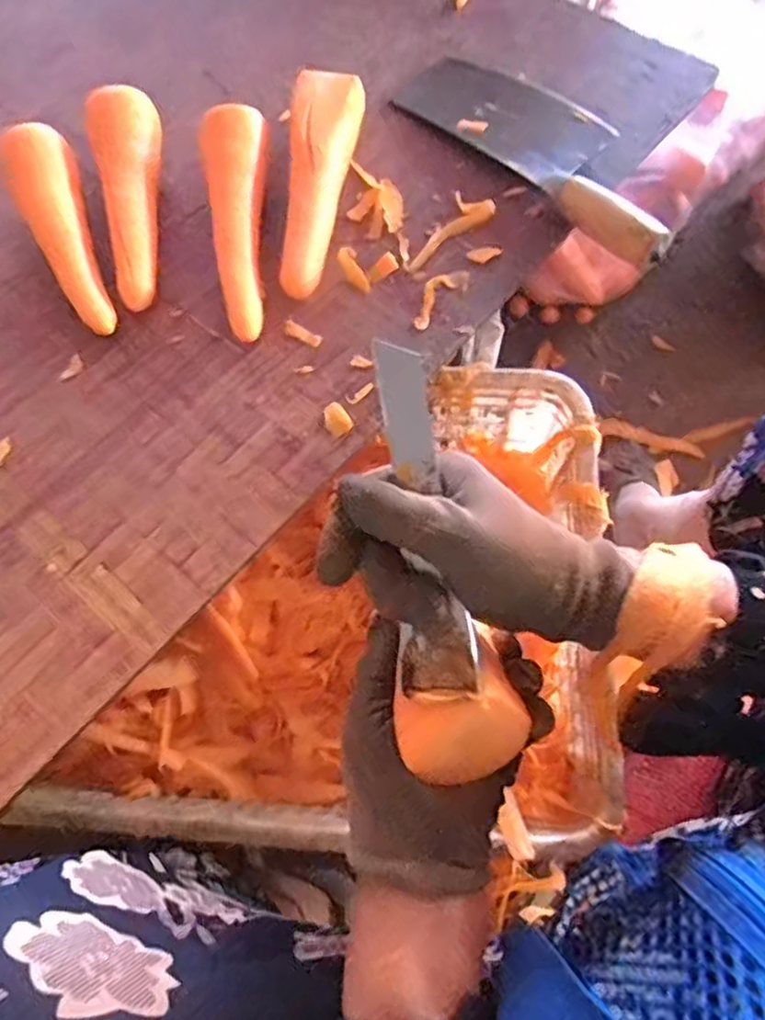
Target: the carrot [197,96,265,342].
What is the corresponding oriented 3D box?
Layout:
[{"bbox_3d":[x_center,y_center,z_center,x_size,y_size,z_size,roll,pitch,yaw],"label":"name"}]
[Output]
[{"bbox_3d":[-0.103,-0.211,0.501,0.048,0.044,0.186,-9,70,-1],"label":"carrot"}]

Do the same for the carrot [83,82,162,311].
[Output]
[{"bbox_3d":[-0.185,-0.237,0.514,0.054,0.047,0.178,-14,70,-3],"label":"carrot"}]

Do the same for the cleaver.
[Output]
[{"bbox_3d":[0.128,-0.290,0.520,0.103,0.040,0.268,-40,73,-11],"label":"cleaver"}]

